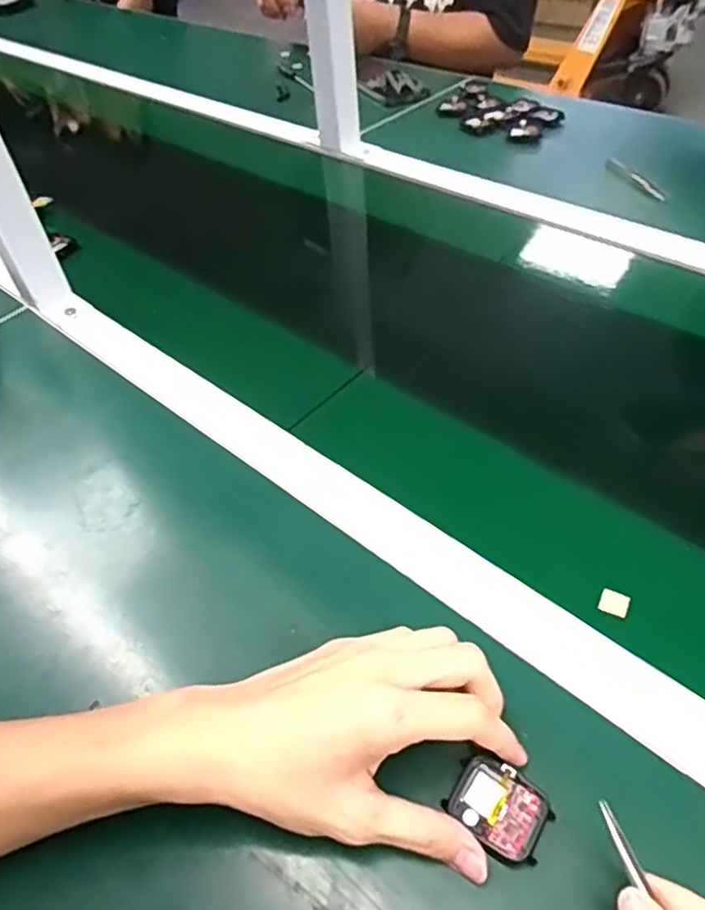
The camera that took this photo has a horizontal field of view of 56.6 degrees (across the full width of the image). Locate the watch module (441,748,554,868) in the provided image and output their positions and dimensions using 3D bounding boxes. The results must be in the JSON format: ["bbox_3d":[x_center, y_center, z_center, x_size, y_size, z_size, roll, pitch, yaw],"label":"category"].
[{"bbox_3d":[0.072,0.174,0.322,0.046,0.006,0.036,24,54,26],"label":"watch module"}]

